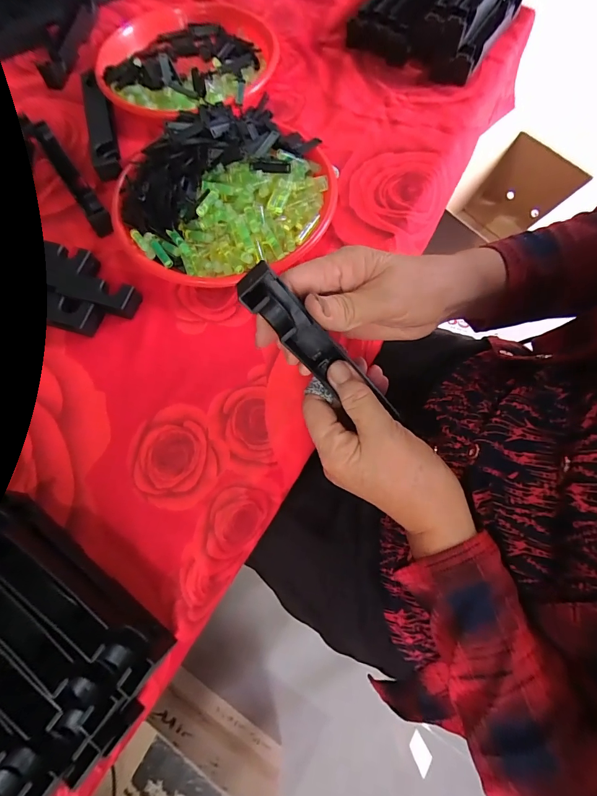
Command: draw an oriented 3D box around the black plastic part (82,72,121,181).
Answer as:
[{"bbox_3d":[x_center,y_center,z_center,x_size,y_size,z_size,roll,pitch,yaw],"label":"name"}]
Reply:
[{"bbox_3d":[-0.263,-0.366,0.475,0.033,0.018,0.181,-16,69,-4],"label":"black plastic part"}]

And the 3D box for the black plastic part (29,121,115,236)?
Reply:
[{"bbox_3d":[-0.280,-0.274,0.447,0.023,0.019,0.206,-33,72,-10],"label":"black plastic part"}]

